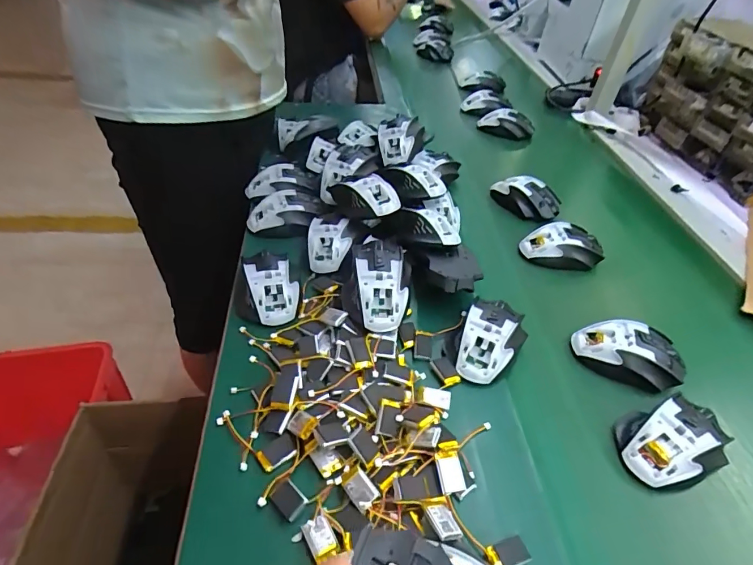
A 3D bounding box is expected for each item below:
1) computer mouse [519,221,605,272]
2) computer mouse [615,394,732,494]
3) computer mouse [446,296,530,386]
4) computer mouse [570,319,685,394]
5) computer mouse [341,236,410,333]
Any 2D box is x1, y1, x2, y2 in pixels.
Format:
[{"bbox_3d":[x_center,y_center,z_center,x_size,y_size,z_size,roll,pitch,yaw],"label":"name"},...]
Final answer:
[{"bbox_3d":[0.266,-0.053,0.644,0.108,0.041,0.062,16,42,8],"label":"computer mouse"},{"bbox_3d":[0.282,0.150,0.426,0.100,0.038,0.077,-8,44,-18],"label":"computer mouse"},{"bbox_3d":[0.120,0.060,0.489,0.074,0.037,0.105,27,45,19],"label":"computer mouse"},{"bbox_3d":[0.284,0.079,0.502,0.113,0.037,0.066,19,42,11],"label":"computer mouse"},{"bbox_3d":[0.000,-0.007,0.508,0.073,0.047,0.127,6,42,-3],"label":"computer mouse"}]

